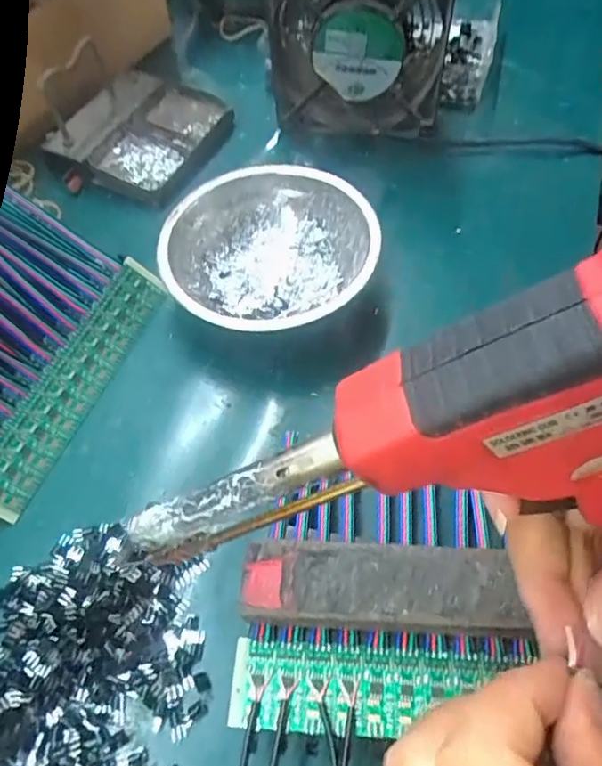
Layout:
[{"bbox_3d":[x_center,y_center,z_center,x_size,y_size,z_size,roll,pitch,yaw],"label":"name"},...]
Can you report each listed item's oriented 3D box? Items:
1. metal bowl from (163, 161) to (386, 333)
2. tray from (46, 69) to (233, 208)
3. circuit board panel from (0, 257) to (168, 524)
[{"bbox_3d":[-0.018,-0.074,0.345,0.123,0.042,0.117,-1,58,1],"label":"metal bowl"},{"bbox_3d":[-0.118,-0.192,0.434,0.098,0.025,0.111,25,62,16],"label":"tray"},{"bbox_3d":[-0.127,-0.002,0.320,0.032,0.005,0.167,38,59,-25],"label":"circuit board panel"}]

